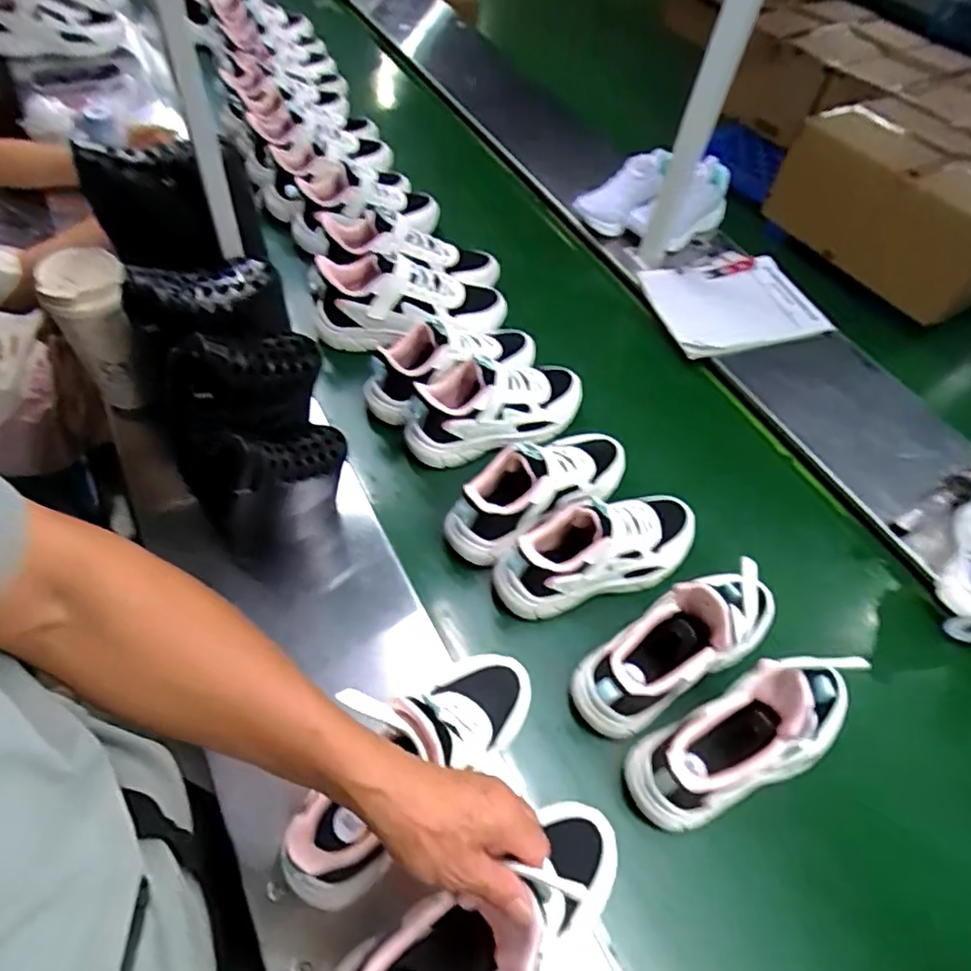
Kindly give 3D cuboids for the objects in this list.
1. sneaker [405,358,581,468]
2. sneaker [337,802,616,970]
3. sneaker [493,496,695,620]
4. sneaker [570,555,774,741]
[{"bbox_3d":[0.014,-0.112,0.810,0.240,0.102,0.090,-17,56,-16],"label":"sneaker"},{"bbox_3d":[0.002,0.311,0.435,0.248,0.141,0.078,-19,56,-26],"label":"sneaker"},{"bbox_3d":[0.130,0.062,0.697,0.242,0.101,0.092,-13,55,-14],"label":"sneaker"},{"bbox_3d":[0.209,0.154,0.621,0.245,0.123,0.077,-20,57,-18],"label":"sneaker"}]

